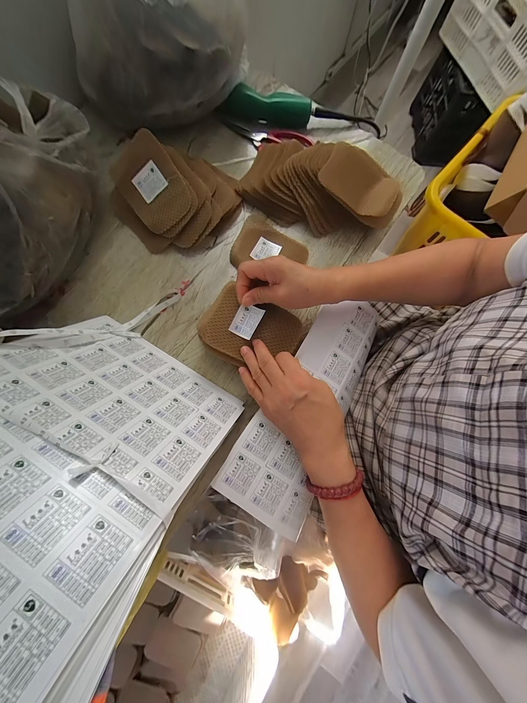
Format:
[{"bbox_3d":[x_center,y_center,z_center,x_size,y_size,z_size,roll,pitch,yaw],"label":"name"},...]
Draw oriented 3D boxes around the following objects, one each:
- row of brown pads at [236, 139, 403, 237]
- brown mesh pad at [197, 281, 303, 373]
[{"bbox_3d":[0.090,-0.275,0.401,0.250,0.067,0.129,21,79,4],"label":"row of brown pads"},{"bbox_3d":[-0.020,-0.028,0.332,0.128,0.018,0.099,29,80,6],"label":"brown mesh pad"}]

